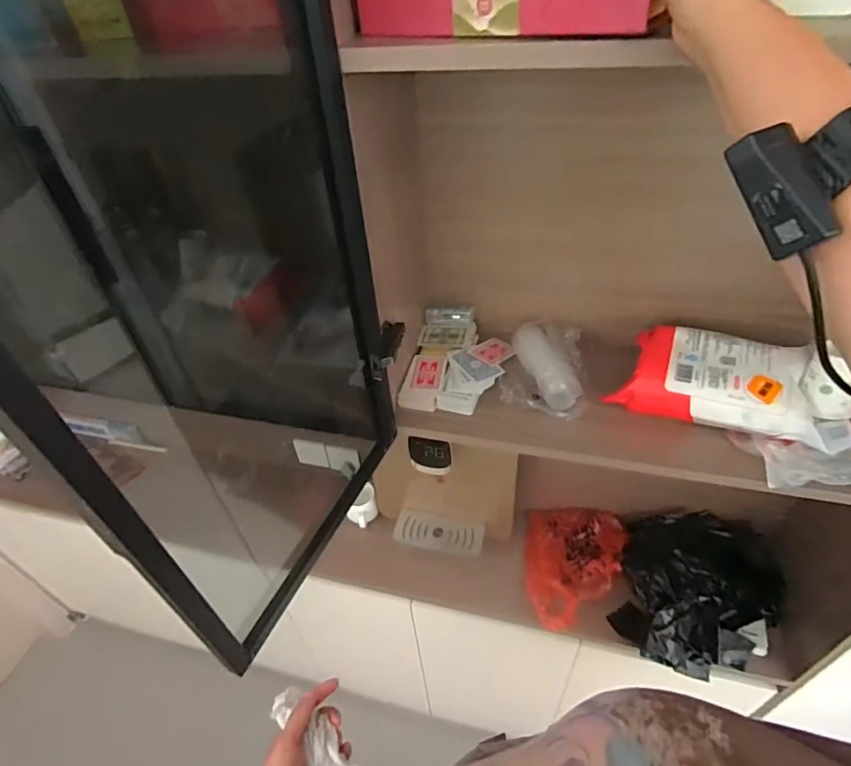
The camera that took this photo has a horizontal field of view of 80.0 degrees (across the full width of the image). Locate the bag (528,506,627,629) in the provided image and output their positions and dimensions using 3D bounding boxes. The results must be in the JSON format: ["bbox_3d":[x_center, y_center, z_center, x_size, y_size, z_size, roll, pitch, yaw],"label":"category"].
[{"bbox_3d":[0.319,0.378,1.073,0.203,0.081,0.265,4,42,10],"label":"bag"}]

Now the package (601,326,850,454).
[{"bbox_3d":[0.406,-0.004,0.713,0.251,0.082,0.129,13,44,20],"label":"package"}]

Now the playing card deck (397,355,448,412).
[{"bbox_3d":[-0.003,-0.002,0.806,0.061,0.019,0.109,6,43,12],"label":"playing card deck"}]

